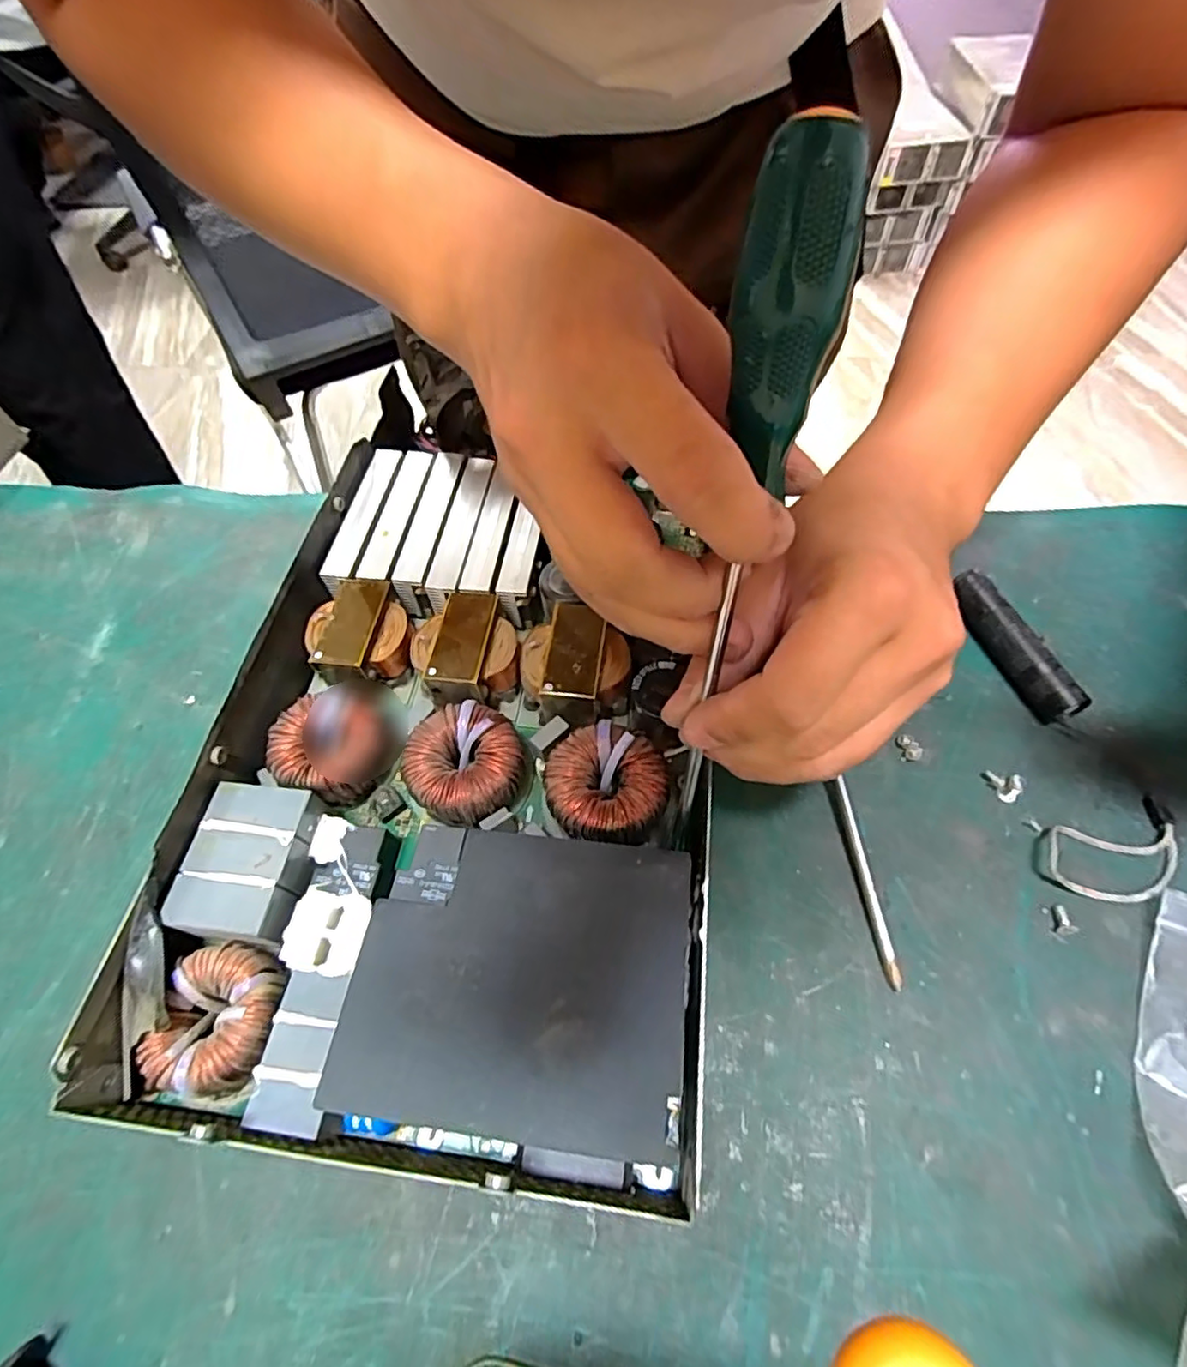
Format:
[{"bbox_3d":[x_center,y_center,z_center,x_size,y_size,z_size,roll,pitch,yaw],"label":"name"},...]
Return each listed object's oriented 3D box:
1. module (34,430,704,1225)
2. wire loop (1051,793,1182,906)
[{"bbox_3d":[-0.053,0.021,0.274,0.199,0.043,0.309,5,59,7],"label":"module"},{"bbox_3d":[0.217,0.071,0.255,0.063,0.007,0.035,-16,59,-6],"label":"wire loop"}]

